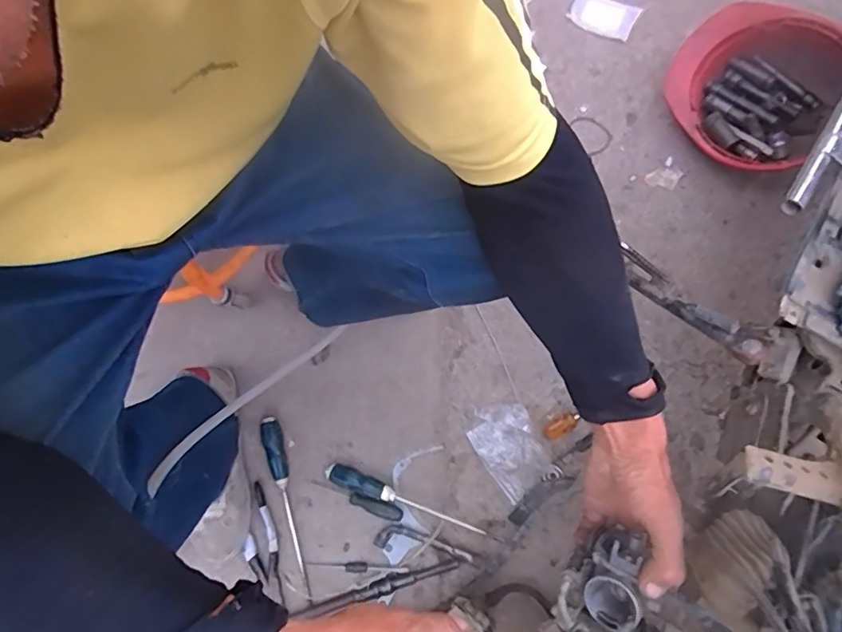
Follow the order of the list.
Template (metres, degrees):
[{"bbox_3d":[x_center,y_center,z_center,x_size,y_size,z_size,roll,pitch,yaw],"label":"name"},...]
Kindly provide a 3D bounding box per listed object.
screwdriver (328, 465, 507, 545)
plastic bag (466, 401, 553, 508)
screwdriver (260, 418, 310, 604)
[{"bbox_3d":[-0.012,0.271,0.781,0.264,0.028,0.027,21,76,4],"label":"screwdriver"},{"bbox_3d":[0.135,0.199,0.815,0.093,0.025,0.132,-31,78,-8],"label":"plastic bag"},{"bbox_3d":[-0.194,0.274,0.790,0.028,0.024,0.259,-16,76,-5],"label":"screwdriver"}]

